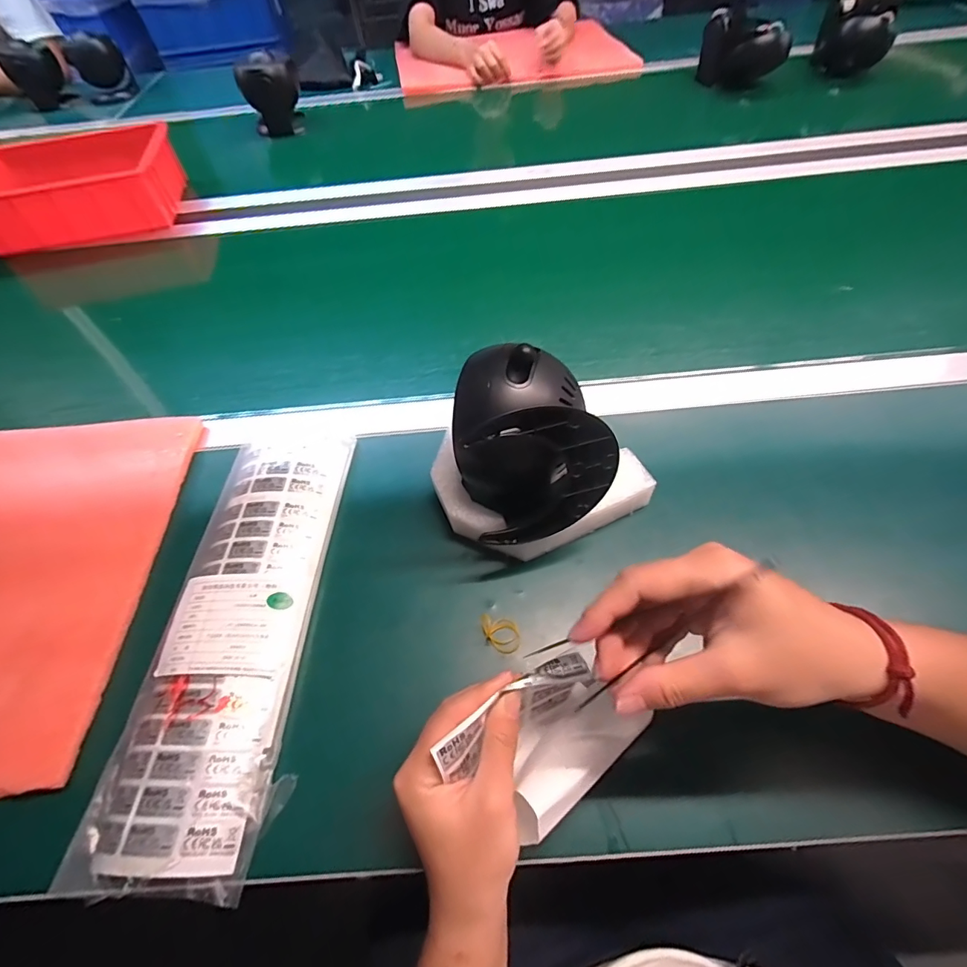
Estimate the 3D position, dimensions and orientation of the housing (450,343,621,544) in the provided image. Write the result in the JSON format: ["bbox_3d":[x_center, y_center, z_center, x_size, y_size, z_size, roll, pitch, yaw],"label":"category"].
[{"bbox_3d":[0.032,-0.027,0.333,0.096,0.101,0.098,-20,58,-9],"label":"housing"}]

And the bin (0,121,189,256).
[{"bbox_3d":[-0.637,-0.460,0.730,0.288,0.100,0.185,-10,55,-6],"label":"bin"}]

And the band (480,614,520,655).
[{"bbox_3d":[0.013,0.117,0.353,0.030,0.015,0.026,1,57,5],"label":"band"}]

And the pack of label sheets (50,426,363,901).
[{"bbox_3d":[-0.191,0.097,0.361,0.115,0.024,0.345,1,57,5],"label":"pack of label sheets"}]

